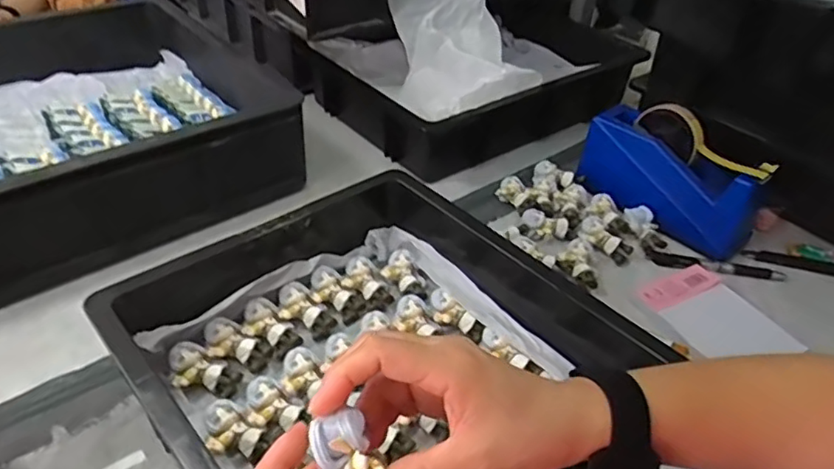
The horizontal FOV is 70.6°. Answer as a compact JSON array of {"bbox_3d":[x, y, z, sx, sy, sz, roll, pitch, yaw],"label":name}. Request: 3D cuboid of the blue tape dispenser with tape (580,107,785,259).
[{"bbox_3d":[0.282,-0.074,0.656,0.069,0.116,0.197,-29,49,-34],"label":"blue tape dispenser with tape"}]

